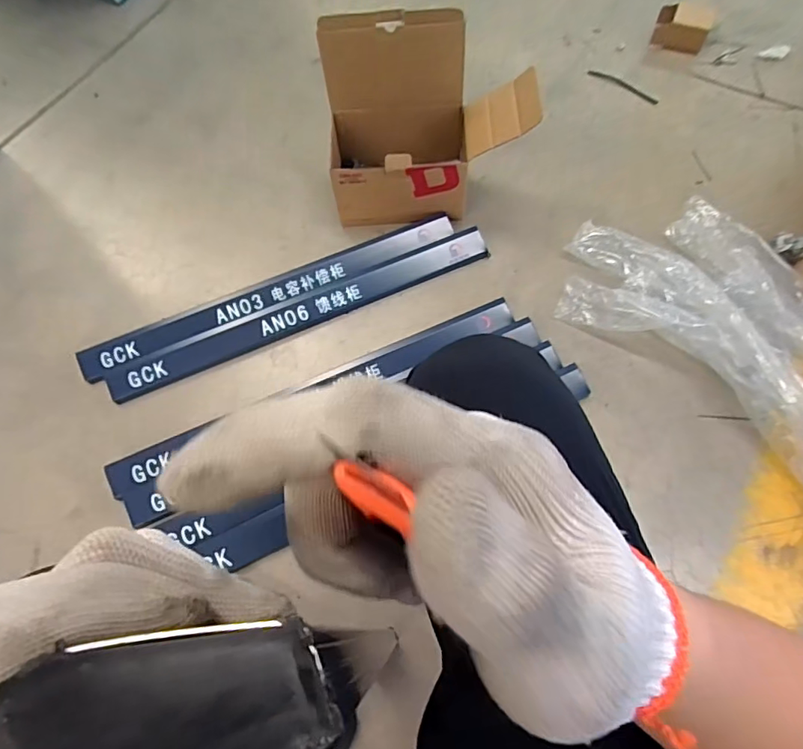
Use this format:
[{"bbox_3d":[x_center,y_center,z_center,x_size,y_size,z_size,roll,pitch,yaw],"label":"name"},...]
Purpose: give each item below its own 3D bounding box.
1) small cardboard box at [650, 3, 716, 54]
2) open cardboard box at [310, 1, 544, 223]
[{"bbox_3d":[0.744,-0.917,1.373,0.136,0.074,0.079,23,69,13],"label":"small cardboard box"},{"bbox_3d":[0.053,-0.502,1.036,0.392,0.299,0.213,-5,65,1],"label":"open cardboard box"}]

